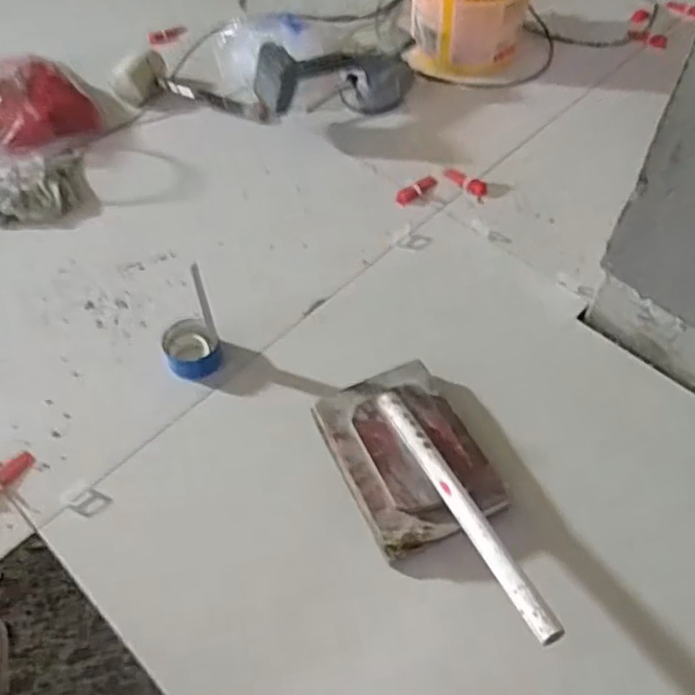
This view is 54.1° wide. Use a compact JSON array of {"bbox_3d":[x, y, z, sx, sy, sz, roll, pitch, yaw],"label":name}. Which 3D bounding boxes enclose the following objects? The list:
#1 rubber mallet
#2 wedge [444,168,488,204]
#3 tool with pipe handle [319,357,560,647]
[{"bbox_3d":[-0.278,-0.481,1.253,0.307,0.069,0.097,11,57,10],"label":"rubber mallet"},{"bbox_3d":[0.199,-0.277,1.134,0.032,0.015,0.089,-37,61,-20],"label":"wedge"},{"bbox_3d":[0.106,0.166,0.761,0.162,0.107,0.361,-23,57,-14],"label":"tool with pipe handle"}]

